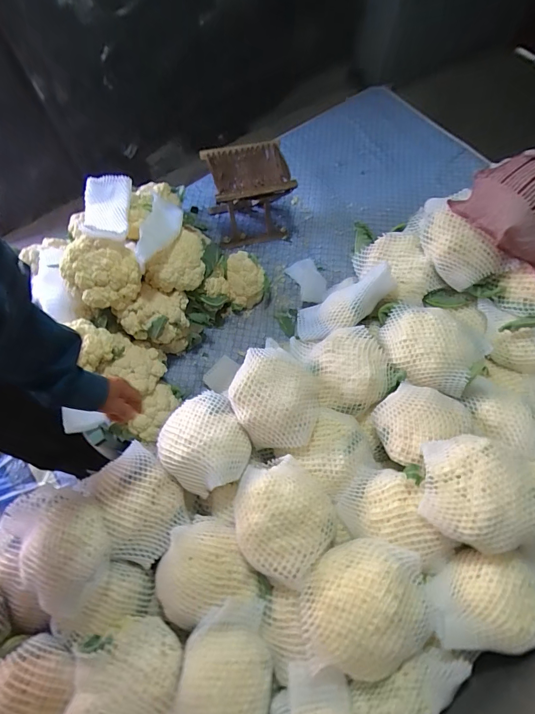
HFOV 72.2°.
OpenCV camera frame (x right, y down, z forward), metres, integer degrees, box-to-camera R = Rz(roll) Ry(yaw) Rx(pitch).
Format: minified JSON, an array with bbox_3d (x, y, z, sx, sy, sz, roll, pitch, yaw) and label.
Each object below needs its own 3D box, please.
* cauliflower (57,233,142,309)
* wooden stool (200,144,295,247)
[{"bbox_3d":[-0.417,-0.213,0.929,0.172,0.131,0.134,-34,68,-16],"label":"cauliflower"},{"bbox_3d":[-0.053,-0.519,1.233,0.238,0.288,0.200,-18,64,-9],"label":"wooden stool"}]

